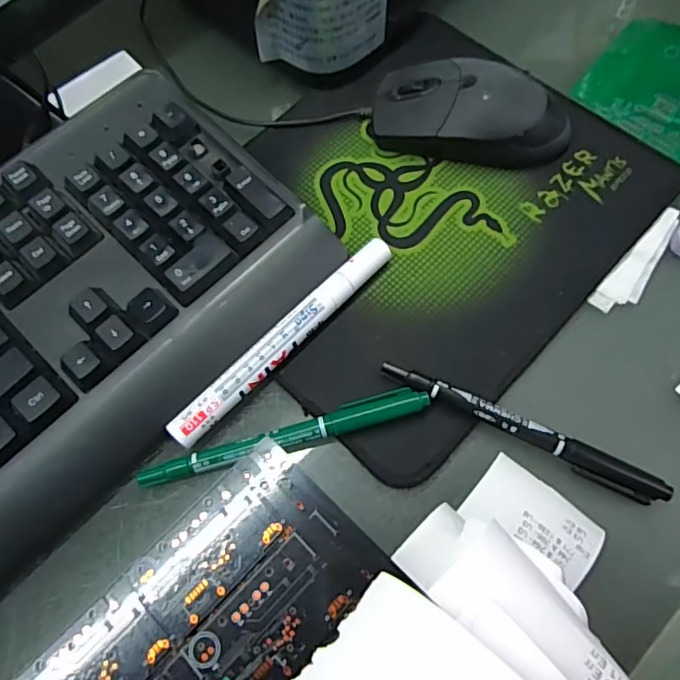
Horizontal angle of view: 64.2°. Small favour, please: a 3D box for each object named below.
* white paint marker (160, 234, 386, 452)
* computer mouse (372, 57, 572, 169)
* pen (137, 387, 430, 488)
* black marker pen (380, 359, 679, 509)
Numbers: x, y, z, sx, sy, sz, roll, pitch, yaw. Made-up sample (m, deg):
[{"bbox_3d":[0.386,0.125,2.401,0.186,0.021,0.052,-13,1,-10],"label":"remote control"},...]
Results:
[{"bbox_3d":[-0.027,-0.001,0.273,0.016,0.015,0.140,41,75,16],"label":"white paint marker"},{"bbox_3d":[0.076,-0.129,0.310,0.109,0.036,0.053,15,69,8],"label":"computer mouse"},{"bbox_3d":[-0.025,0.046,0.256,0.135,0.011,0.014,-16,68,-5],"label":"pen"},{"bbox_3d":[0.084,0.042,0.255,0.137,0.010,0.013,24,71,11],"label":"black marker pen"}]

